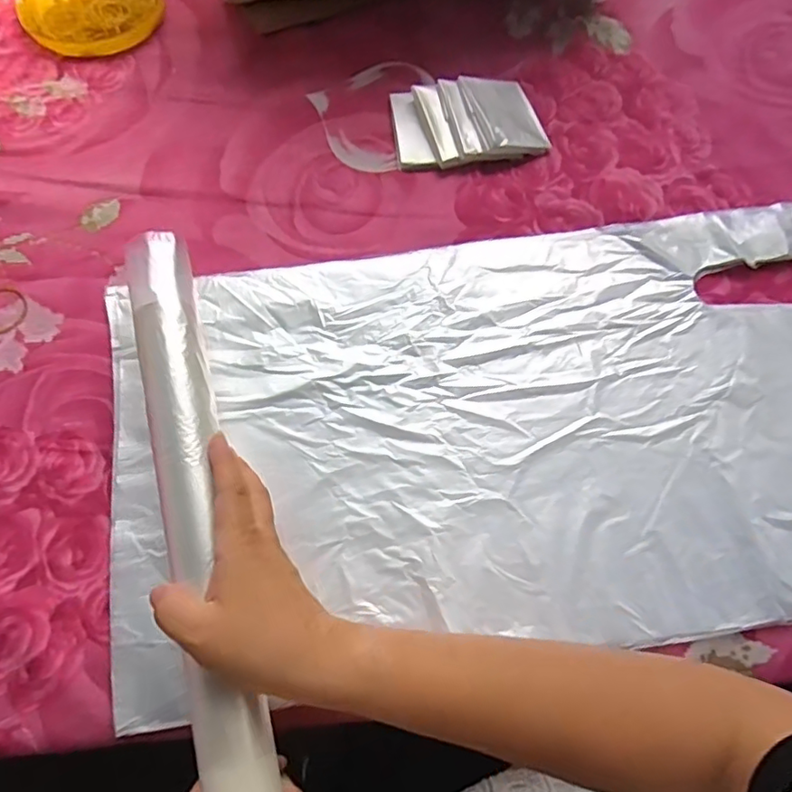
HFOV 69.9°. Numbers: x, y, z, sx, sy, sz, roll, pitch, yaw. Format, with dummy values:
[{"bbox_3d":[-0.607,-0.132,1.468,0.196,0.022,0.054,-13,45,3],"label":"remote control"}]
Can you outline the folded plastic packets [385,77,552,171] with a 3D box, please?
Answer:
[{"bbox_3d":[0.064,-0.246,0.504,0.128,0.025,0.089,-8,69,-5],"label":"folded plastic packets"}]

